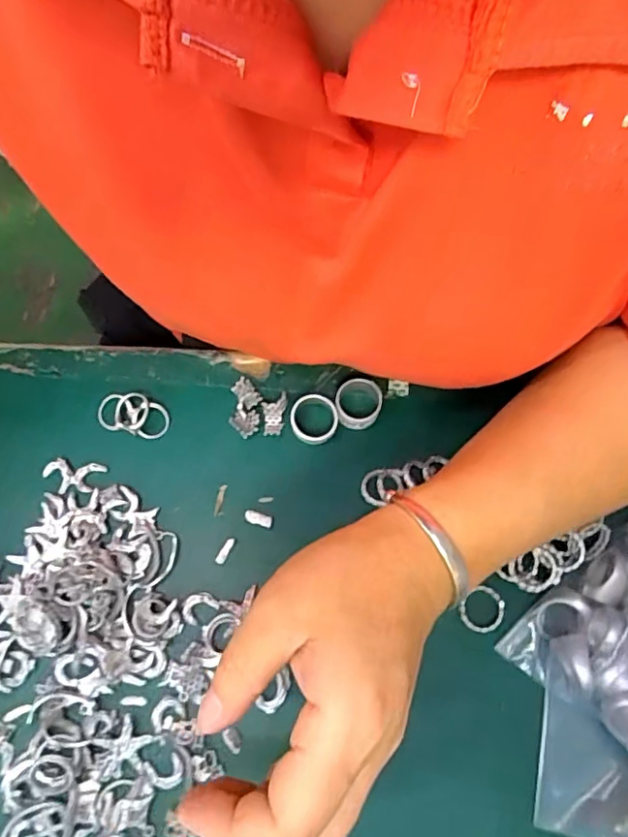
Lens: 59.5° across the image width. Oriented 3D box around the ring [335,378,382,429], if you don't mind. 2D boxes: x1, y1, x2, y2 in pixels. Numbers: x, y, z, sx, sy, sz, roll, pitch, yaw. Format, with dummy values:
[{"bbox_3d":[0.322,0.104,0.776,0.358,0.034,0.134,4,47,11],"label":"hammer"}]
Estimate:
[{"bbox_3d":[0.026,-0.009,0.331,0.027,0.017,0.028,0,72,1],"label":"ring"}]

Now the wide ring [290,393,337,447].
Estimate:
[{"bbox_3d":[0.000,0.002,0.326,0.028,0.021,0.029,0,72,1],"label":"wide ring"}]

